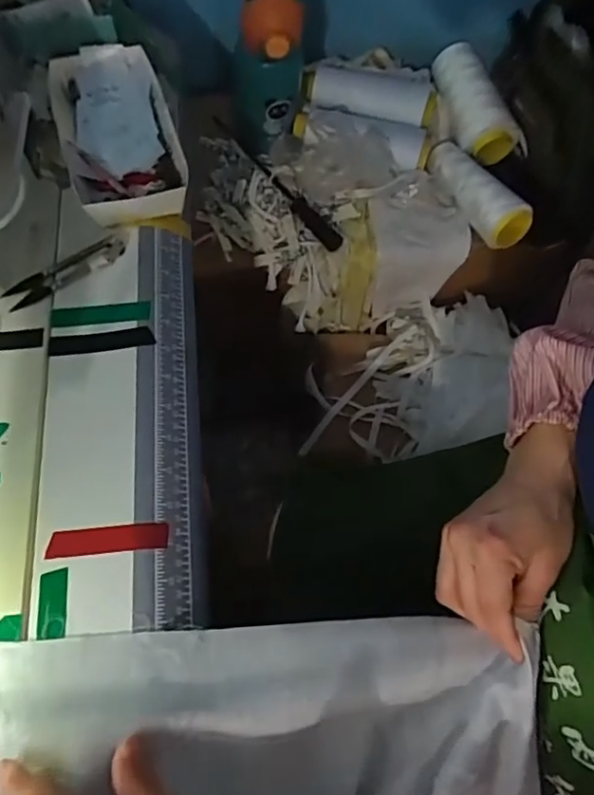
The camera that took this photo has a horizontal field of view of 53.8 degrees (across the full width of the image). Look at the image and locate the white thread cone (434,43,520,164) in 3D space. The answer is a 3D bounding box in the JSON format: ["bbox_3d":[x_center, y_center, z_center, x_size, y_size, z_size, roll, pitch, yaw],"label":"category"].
[{"bbox_3d":[0.235,-0.405,0.802,0.076,0.053,0.175,-15,65,-8],"label":"white thread cone"}]

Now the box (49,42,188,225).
[{"bbox_3d":[-0.162,-0.240,0.531,0.094,0.037,0.199,-16,65,-10],"label":"box"}]

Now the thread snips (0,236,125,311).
[{"bbox_3d":[-0.188,-0.103,0.481,0.101,0.006,0.024,-31,69,-16],"label":"thread snips"}]

